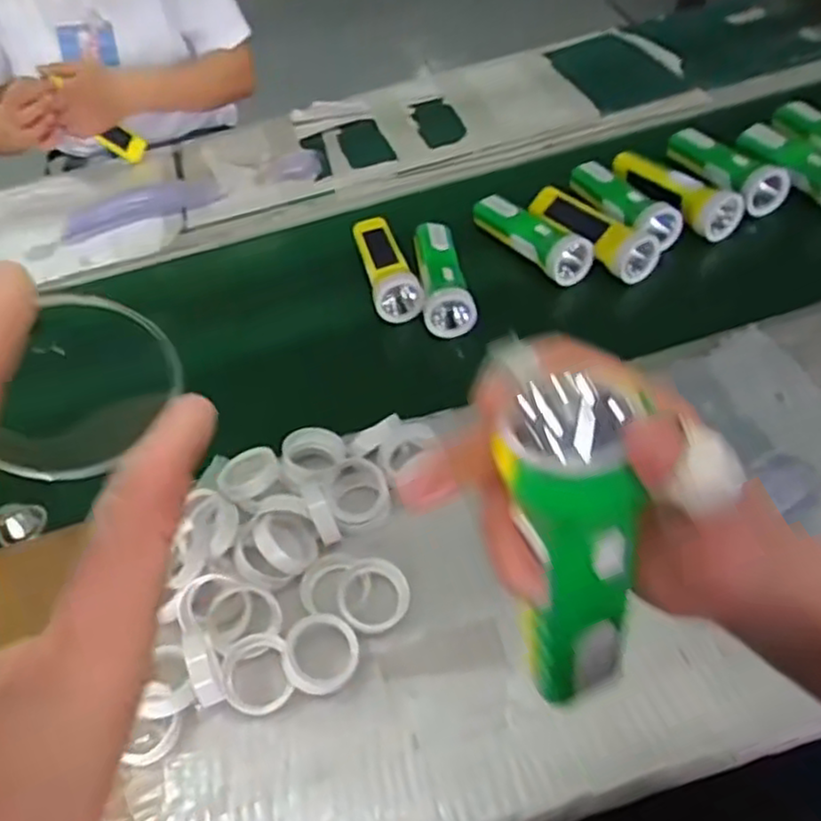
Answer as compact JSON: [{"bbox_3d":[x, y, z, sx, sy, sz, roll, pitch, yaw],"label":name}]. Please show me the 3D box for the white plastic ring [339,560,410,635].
[{"bbox_3d":[-0.028,0.140,0.531,0.053,0.018,0.055,-5,48,6],"label":"white plastic ring"}]

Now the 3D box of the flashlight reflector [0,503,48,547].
[{"bbox_3d":[-0.358,0.103,0.645,0.032,0.027,0.037,-6,47,4],"label":"flashlight reflector"}]

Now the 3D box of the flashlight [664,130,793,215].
[{"bbox_3d":[0.362,-0.291,0.814,0.044,0.058,0.175,-22,48,-10],"label":"flashlight"}]

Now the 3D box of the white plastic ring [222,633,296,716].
[{"bbox_3d":[-0.110,0.188,0.502,0.049,0.018,0.052,-5,48,6],"label":"white plastic ring"}]

